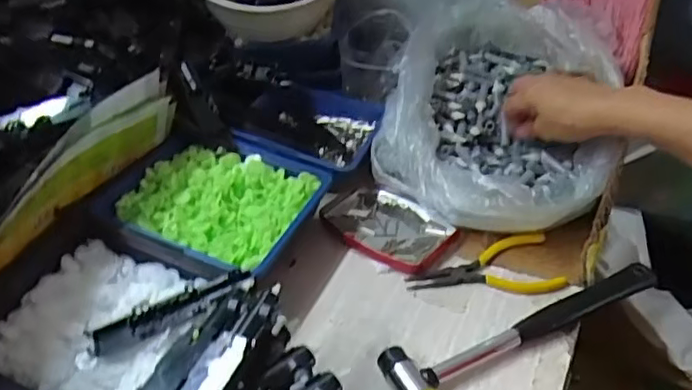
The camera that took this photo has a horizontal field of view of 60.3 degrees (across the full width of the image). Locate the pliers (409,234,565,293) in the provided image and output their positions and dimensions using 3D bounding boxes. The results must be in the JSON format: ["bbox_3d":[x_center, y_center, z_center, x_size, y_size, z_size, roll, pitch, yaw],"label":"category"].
[{"bbox_3d":[0.116,0.061,0.506,0.125,0.013,0.056,-5,37,1],"label":"pliers"}]

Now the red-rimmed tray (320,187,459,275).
[{"bbox_3d":[0.037,0.028,0.562,0.076,0.010,0.128,-34,46,-32],"label":"red-rimmed tray"}]

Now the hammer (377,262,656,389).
[{"bbox_3d":[0.136,0.095,0.453,0.235,0.025,0.064,-22,41,-21],"label":"hammer"}]

